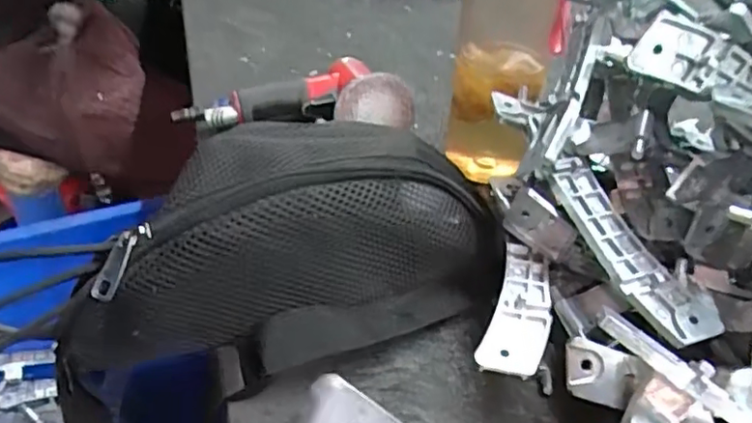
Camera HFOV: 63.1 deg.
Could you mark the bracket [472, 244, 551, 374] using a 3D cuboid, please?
[{"bbox_3d":[0.079,0.051,0.329,0.031,0.006,0.089,15,41,14],"label":"bracket"}]

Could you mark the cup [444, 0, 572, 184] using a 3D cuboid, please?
[{"bbox_3d":[0.095,-0.107,0.452,0.074,0.199,0.067,6,39,3],"label":"cup"}]

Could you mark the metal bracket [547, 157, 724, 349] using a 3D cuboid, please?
[{"bbox_3d":[0.134,0.018,0.321,0.043,0.015,0.112,-15,56,-21],"label":"metal bracket"}]

